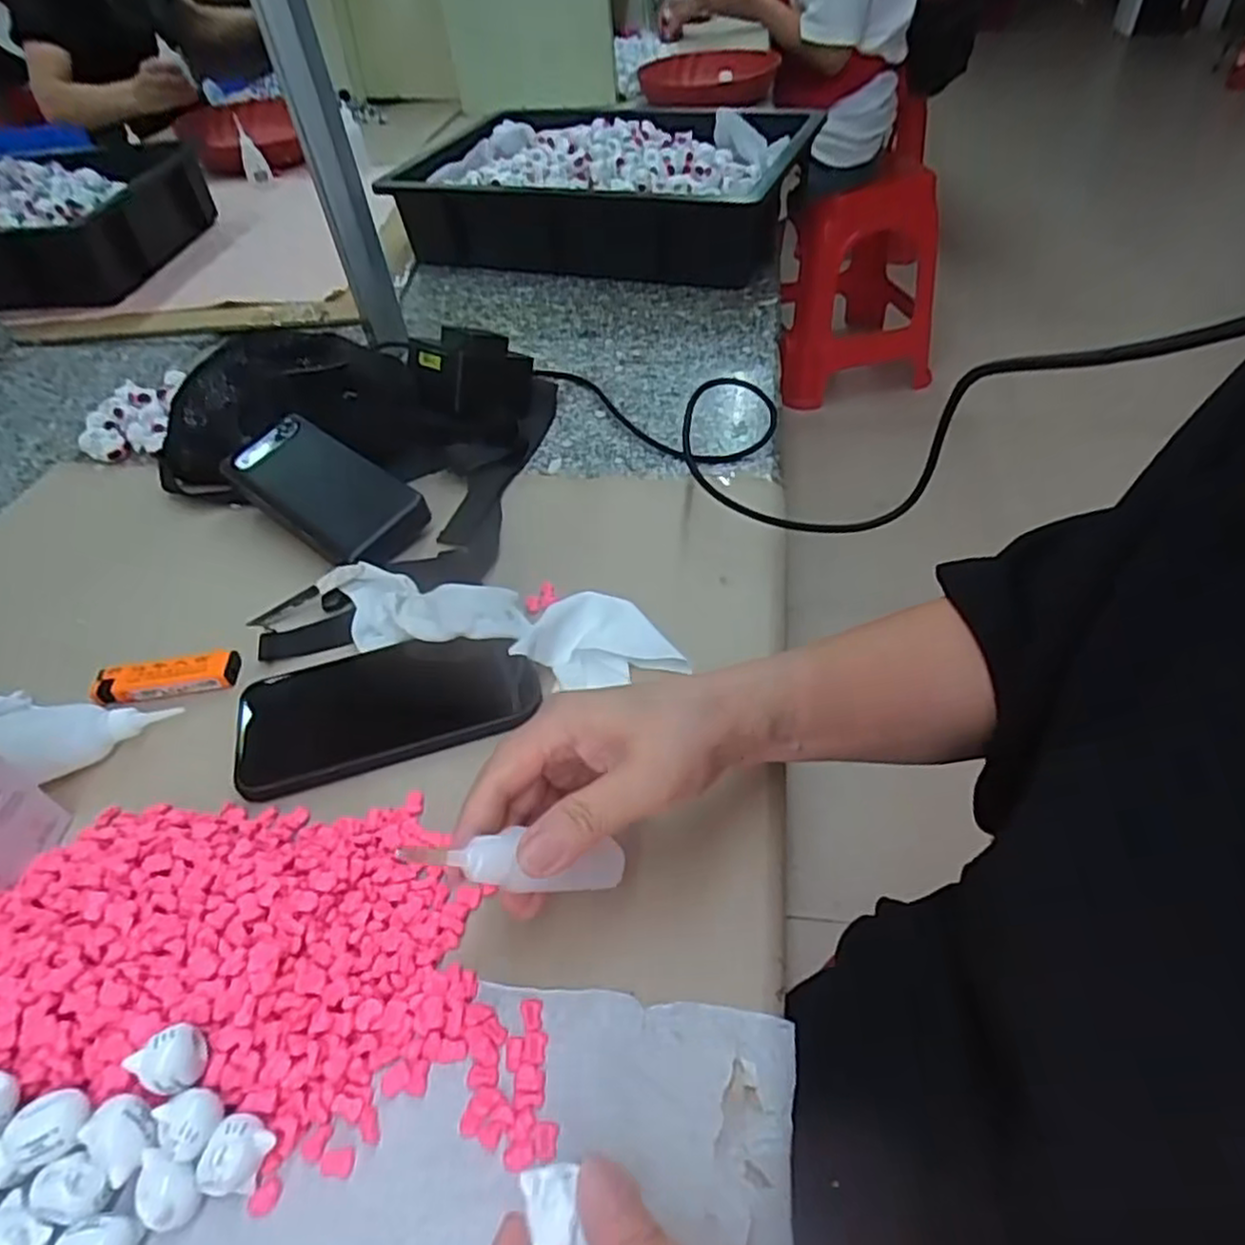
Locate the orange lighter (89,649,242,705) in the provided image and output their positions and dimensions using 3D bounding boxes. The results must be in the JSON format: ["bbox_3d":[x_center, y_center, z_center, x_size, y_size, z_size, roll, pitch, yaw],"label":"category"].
[{"bbox_3d":[-0.274,0.032,0.443,0.082,0.011,0.021,-7,45,-1],"label":"orange lighter"}]

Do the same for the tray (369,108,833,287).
[{"bbox_3d":[-0.016,-0.531,0.904,0.456,0.103,0.312,15,49,20],"label":"tray"}]

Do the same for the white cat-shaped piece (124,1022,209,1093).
[{"bbox_3d":[-0.164,0.159,0.270,0.016,0.018,0.021,24,52,27],"label":"white cat-shaped piece"}]

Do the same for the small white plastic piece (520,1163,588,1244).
[{"bbox_3d":[-0.021,0.176,0.219,0.017,0.004,0.025,-9,45,-3],"label":"small white plastic piece"}]

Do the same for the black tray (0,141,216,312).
[{"bbox_3d":[-0.810,-0.523,0.975,0.459,0.130,0.304,-1,45,6],"label":"black tray"}]

